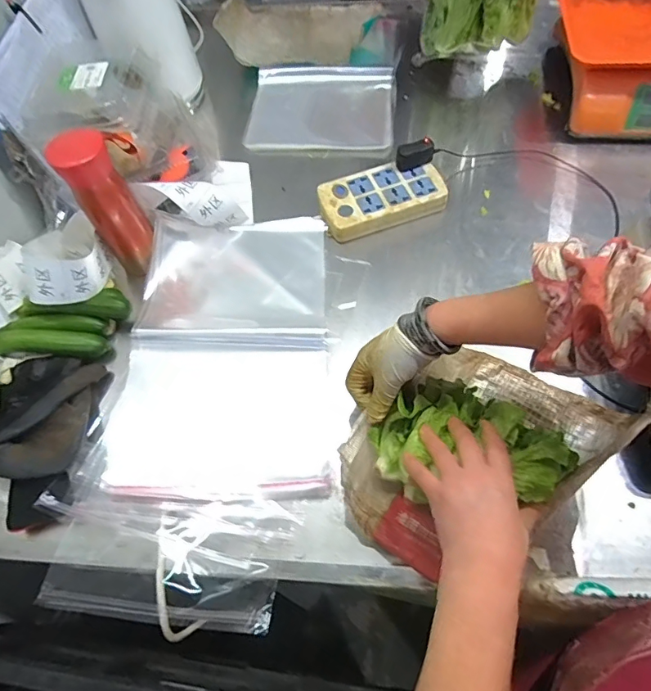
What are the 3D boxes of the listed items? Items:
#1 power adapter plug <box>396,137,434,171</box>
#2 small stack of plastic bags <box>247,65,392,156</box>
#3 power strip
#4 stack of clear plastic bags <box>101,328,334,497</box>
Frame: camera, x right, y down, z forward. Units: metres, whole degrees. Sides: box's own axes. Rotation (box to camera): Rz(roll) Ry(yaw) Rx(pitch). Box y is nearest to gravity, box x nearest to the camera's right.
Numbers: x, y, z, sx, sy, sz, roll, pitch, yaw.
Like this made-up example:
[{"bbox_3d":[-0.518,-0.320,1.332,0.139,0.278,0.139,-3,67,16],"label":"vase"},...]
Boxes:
[{"bbox_3d":[0.135,-0.289,0.687,0.056,0.034,0.023,-16,62,-5],"label":"power adapter plug"},{"bbox_3d":[-0.010,-0.425,0.812,0.251,0.035,0.212,2,62,5],"label":"small stack of plastic bags"},{"bbox_3d":[0.084,-0.224,0.688,0.186,0.027,0.101,-20,62,-6],"label":"power strip"},{"bbox_3d":[-0.125,0.069,0.545,0.260,0.016,0.208,-1,62,4],"label":"stack of clear plastic bags"}]

